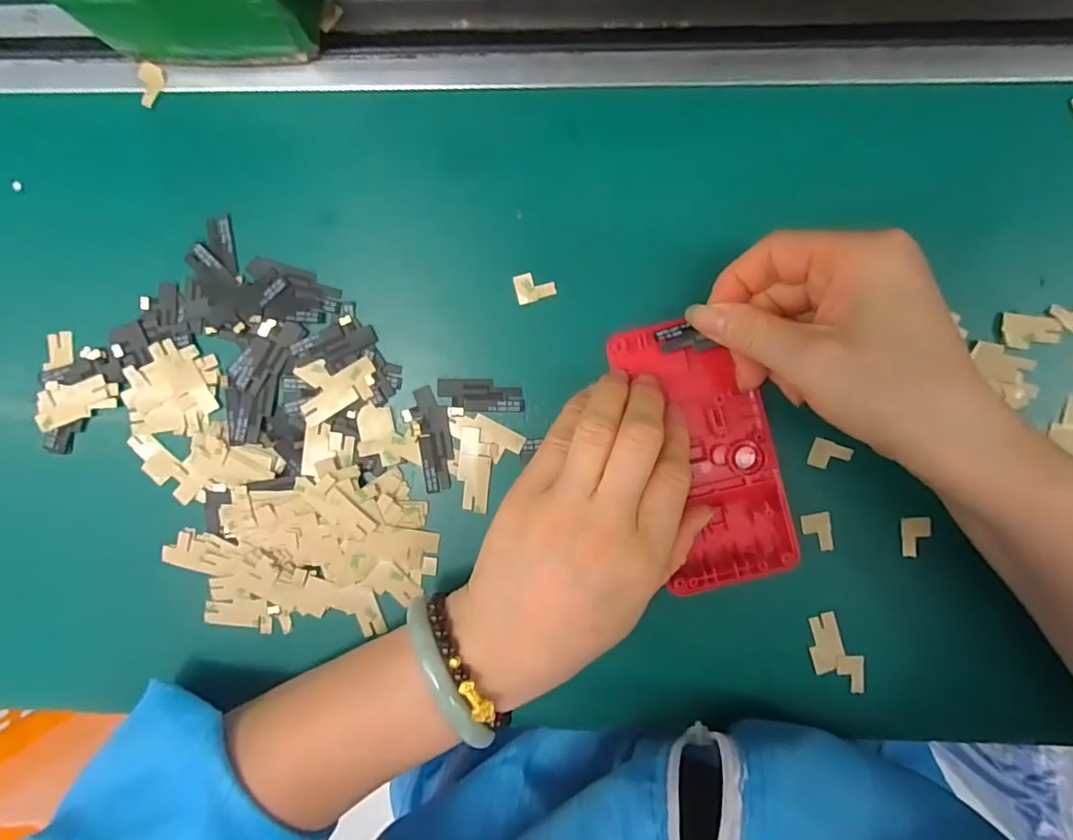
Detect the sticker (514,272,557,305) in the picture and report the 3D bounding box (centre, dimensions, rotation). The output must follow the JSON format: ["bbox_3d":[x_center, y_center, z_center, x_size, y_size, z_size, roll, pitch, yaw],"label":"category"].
[{"bbox_3d":[-0.001,-0.062,0.261,0.018,0.004,0.013,-14,104,5],"label":"sticker"}]

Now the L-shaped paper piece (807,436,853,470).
[{"bbox_3d":[0.138,0.017,0.261,0.018,0.004,0.013,15,93,1],"label":"L-shaped paper piece"}]

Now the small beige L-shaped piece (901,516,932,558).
[{"bbox_3d":[0.178,0.055,0.262,0.013,0.004,0.018,-1,85,10],"label":"small beige L-shaped piece"}]

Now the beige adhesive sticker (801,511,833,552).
[{"bbox_3d":[0.133,0.053,0.265,0.014,0.004,0.018,-8,90,4],"label":"beige adhesive sticker"}]

